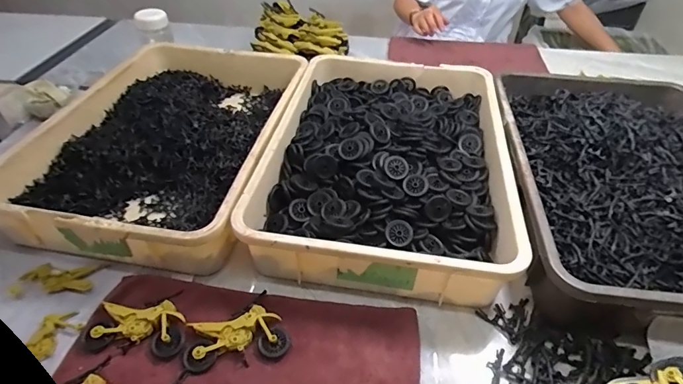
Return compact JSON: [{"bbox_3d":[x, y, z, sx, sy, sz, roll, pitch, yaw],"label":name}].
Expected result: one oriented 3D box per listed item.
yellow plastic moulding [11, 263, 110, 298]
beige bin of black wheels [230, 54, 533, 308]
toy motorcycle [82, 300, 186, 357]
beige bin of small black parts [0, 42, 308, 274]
[{"bbox_3d":[-0.381,0.115,0.557,0.104,0.011,0.043,-4,42,-4],"label":"yellow plastic moulding"},{"bbox_3d":[0.077,-0.068,0.687,0.357,0.080,0.509,7,43,7],"label":"beige bin of black wheels"},{"bbox_3d":[-0.241,0.160,0.495,0.112,0.019,0.058,4,42,4],"label":"toy motorcycle"},{"bbox_3d":[-0.278,-0.102,0.721,0.351,0.090,0.515,7,43,7],"label":"beige bin of small black parts"}]

